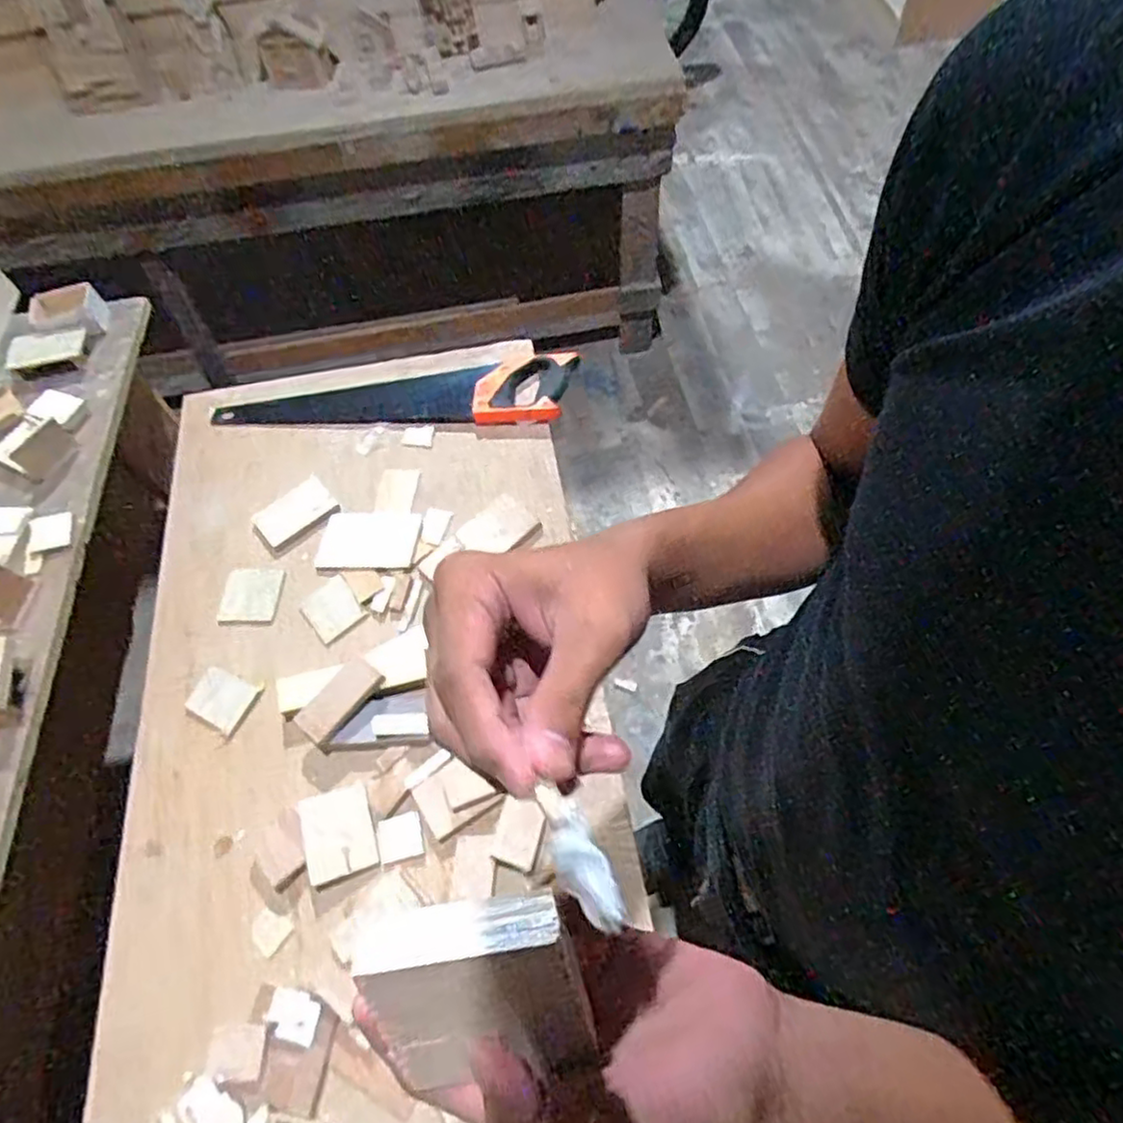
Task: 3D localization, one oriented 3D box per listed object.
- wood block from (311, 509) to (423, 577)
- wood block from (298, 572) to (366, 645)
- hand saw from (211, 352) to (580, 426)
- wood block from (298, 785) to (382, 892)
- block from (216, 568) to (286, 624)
[{"bbox_3d":[-0.238,-0.026,0.852,0.121,0.011,0.085,-5,61,2],"label":"wood block"},{"bbox_3d":[-0.279,0.057,0.838,0.061,0.011,0.074,-37,65,-14],"label":"wood block"},{"bbox_3d":[-0.239,-0.238,0.980,0.506,0.030,0.105,-4,62,2],"label":"hand saw"},{"bbox_3d":[-0.225,0.274,0.696,0.064,0.021,0.089,-16,60,-8],"label":"wood block"},{"bbox_3d":[-0.384,0.043,0.853,0.067,0.014,0.071,0,62,5],"label":"block"}]

